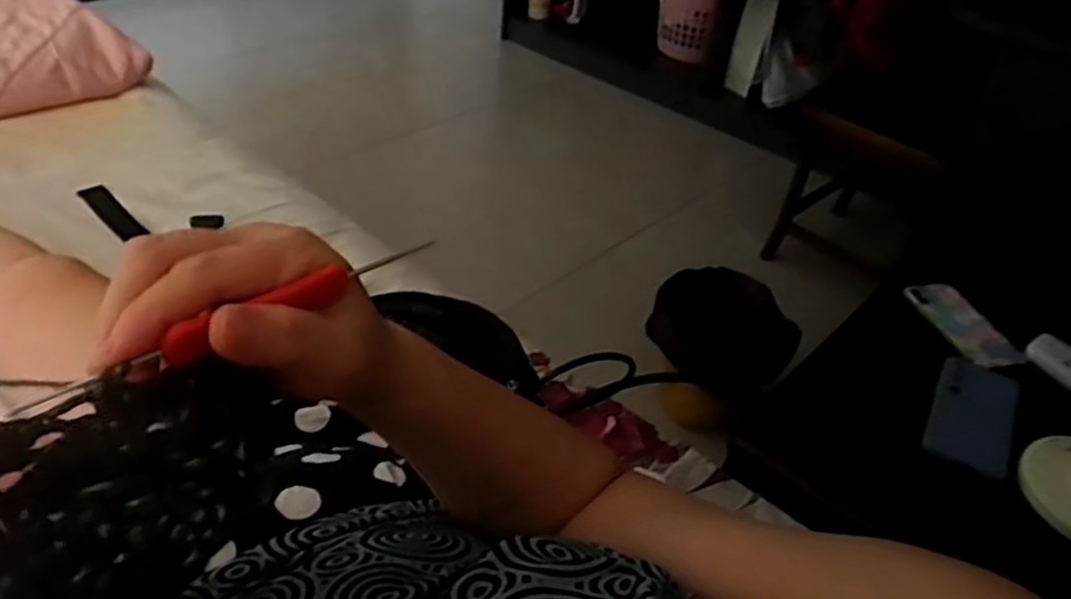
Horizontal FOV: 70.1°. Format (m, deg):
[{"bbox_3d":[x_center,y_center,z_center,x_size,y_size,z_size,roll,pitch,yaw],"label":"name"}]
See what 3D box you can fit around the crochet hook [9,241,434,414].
[{"bbox_3d":[-0.091,0.003,0.251,0.011,0.012,0.141,33,43,31],"label":"crochet hook"}]

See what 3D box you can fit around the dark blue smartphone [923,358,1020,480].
[{"bbox_3d":[0.481,0.126,0.833,0.084,0.017,0.166,24,41,22],"label":"dark blue smartphone"}]

